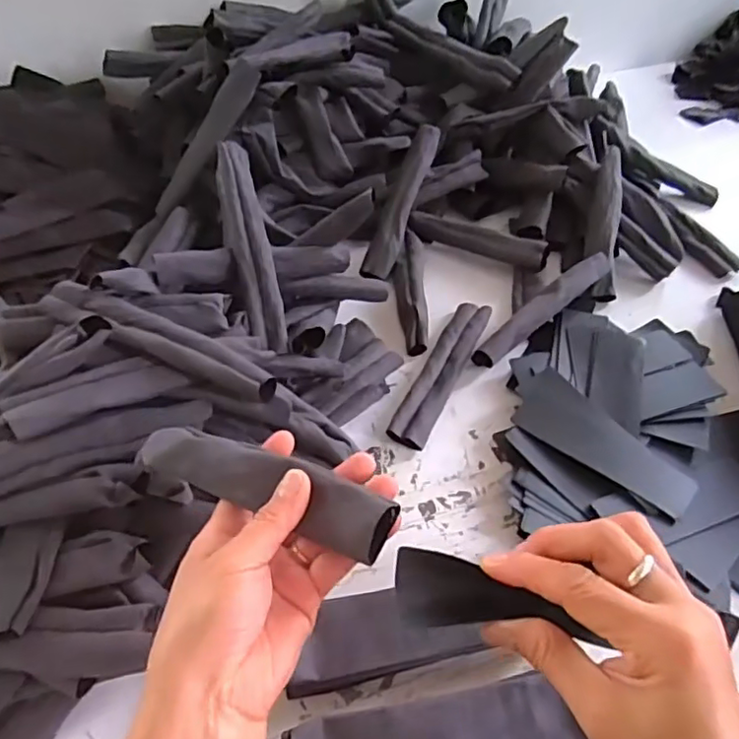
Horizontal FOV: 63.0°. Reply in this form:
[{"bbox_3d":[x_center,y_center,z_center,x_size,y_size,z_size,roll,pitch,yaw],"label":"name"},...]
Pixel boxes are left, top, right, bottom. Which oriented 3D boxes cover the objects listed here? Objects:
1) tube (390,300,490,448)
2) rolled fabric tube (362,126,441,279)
[{"bbox_3d":[0.069,-0.001,0.569,0.039,0.018,0.184,21,51,16],"label":"tube"},{"bbox_3d":[0.037,-0.189,0.678,0.030,0.024,0.188,19,81,14],"label":"rolled fabric tube"}]

